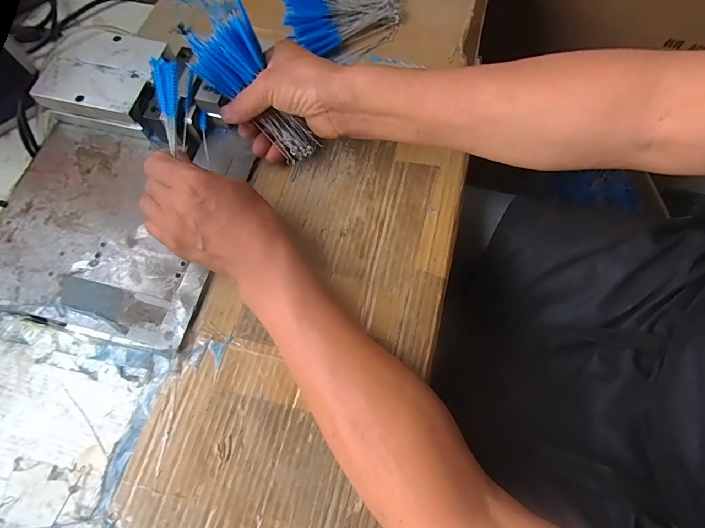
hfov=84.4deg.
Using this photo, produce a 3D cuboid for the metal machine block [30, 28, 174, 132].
[{"bbox_3d":[-0.256,-0.192,0.419,0.121,0.050,0.102,12,70,6],"label":"metal machine block"}]

